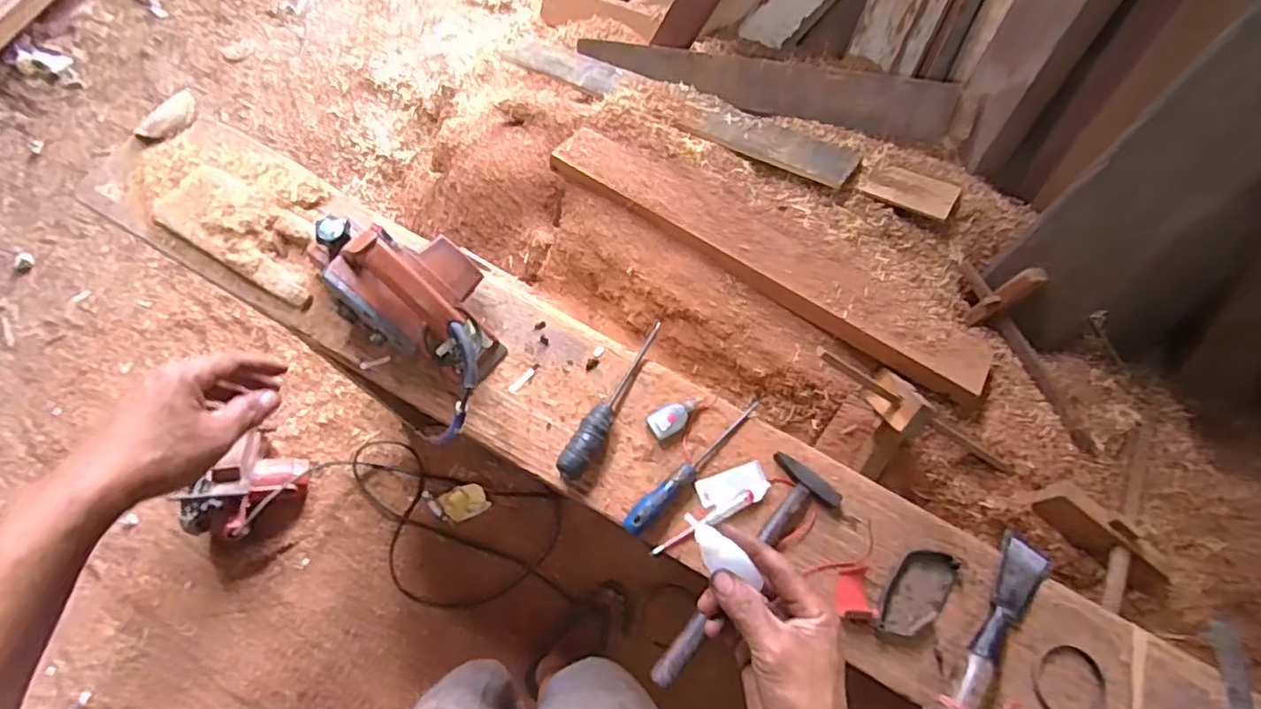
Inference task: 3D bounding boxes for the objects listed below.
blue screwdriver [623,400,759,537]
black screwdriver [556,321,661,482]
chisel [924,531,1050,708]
[{"bbox_3d":[0.075,0.132,0.726,0.216,0.028,0.026,-41,79,-18],"label":"blue screwdriver"},{"bbox_3d":[-0.022,0.056,0.760,0.037,0.037,0.232,28,60,7],"label":"black screwdriver"},{"bbox_3d":[0.398,0.308,0.667,0.054,0.044,0.239,41,61,10],"label":"chisel"}]

